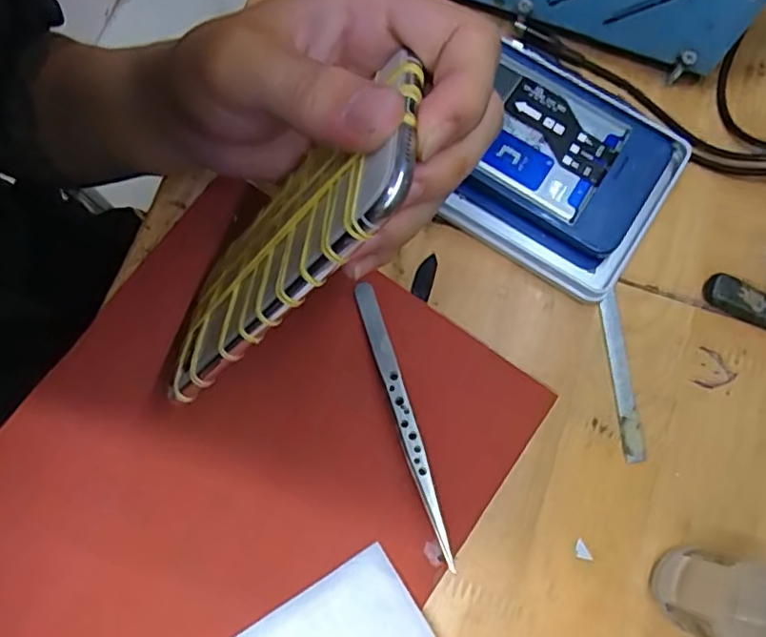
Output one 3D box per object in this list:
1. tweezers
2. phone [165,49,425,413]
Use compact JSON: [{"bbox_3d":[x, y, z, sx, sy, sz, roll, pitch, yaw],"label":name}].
[{"bbox_3d":[0.009,0.045,0.276,0.011,0.016,0.130,-16,77,-4],"label":"tweezers"},{"bbox_3d":[-0.038,-0.029,0.219,0.007,0.143,0.067,26,54,-30],"label":"phone"}]

